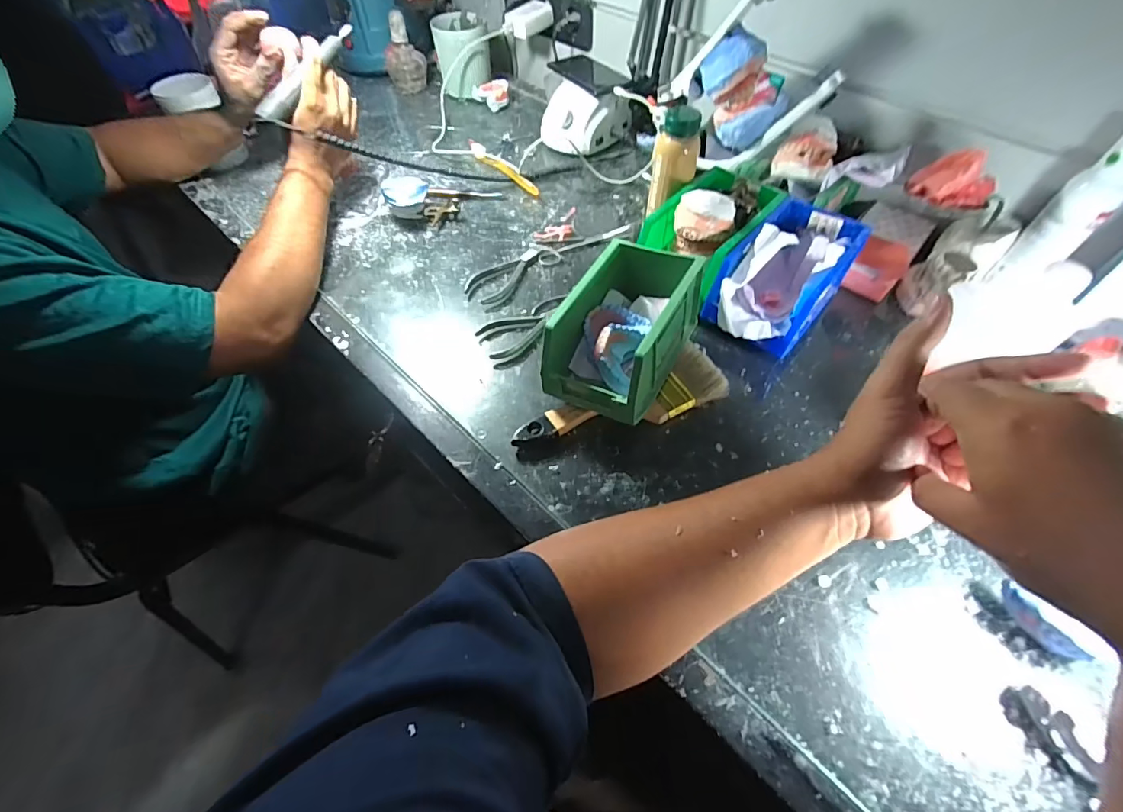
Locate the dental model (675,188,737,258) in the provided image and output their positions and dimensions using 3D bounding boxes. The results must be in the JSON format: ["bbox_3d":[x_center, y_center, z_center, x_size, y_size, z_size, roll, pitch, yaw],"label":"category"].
[{"bbox_3d":[0.161,-0.207,0.538,0.065,0.056,0.056,16,57,11],"label":"dental model"}]

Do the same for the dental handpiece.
[{"bbox_3d":[-0.306,-0.407,0.576,0.019,0.020,0.167,24,74,16],"label":"dental handpiece"}]

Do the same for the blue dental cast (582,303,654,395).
[{"bbox_3d":[0.049,-0.065,0.471,0.063,0.039,0.082,18,58,12],"label":"blue dental cast"}]

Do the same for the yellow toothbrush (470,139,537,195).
[{"bbox_3d":[-0.091,-0.371,0.735,0.020,0.016,0.189,-34,62,-20],"label":"yellow toothbrush"}]

